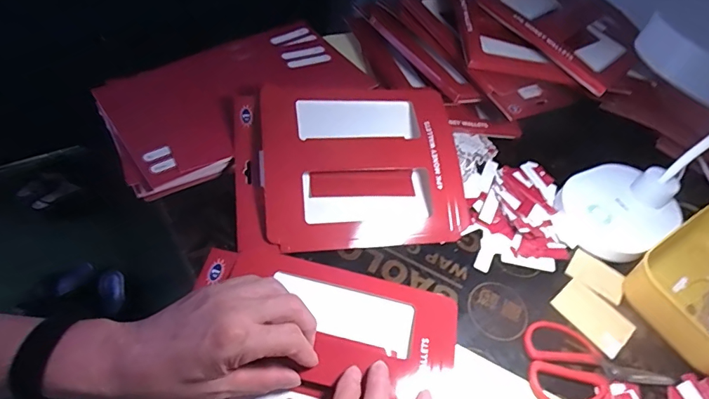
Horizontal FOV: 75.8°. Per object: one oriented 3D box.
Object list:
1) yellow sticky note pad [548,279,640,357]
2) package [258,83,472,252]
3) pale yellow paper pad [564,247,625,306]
[{"bbox_3d":[0.249,0.121,0.476,0.054,0.008,0.075,-31,63,-28],"label":"yellow sticky note pad"},{"bbox_3d":[0.010,-0.041,0.523,0.226,0.022,0.199,-1,73,-15],"label":"package"},{"bbox_3d":[0.271,0.084,0.510,0.061,0.004,0.045,31,53,11],"label":"pale yellow paper pad"}]

